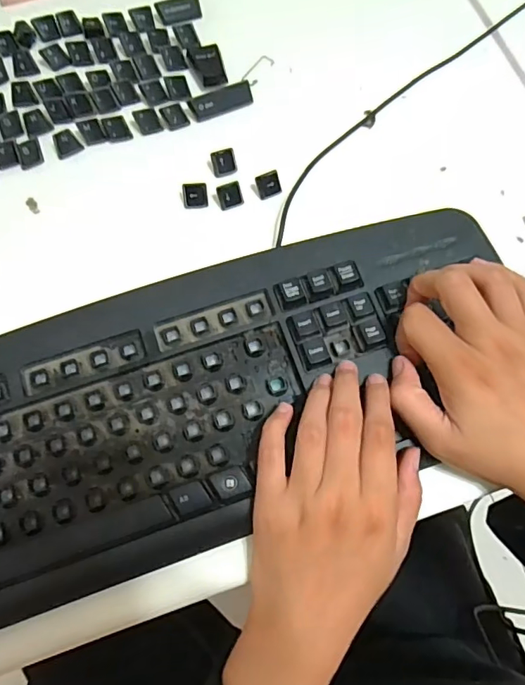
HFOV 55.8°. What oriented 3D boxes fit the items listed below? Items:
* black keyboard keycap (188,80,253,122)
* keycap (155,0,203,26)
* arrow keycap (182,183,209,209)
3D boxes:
[{"bbox_3d":[-0.032,-0.191,0.393,0.052,0.009,0.020,-22,73,-7],"label":"black keyboard keycap"},{"bbox_3d":[-0.070,-0.283,0.421,0.037,0.007,0.021,-15,72,-5],"label":"keycap"},{"bbox_3d":[-0.049,-0.108,0.363,0.018,0.011,0.014,-4,72,-1],"label":"arrow keycap"}]

